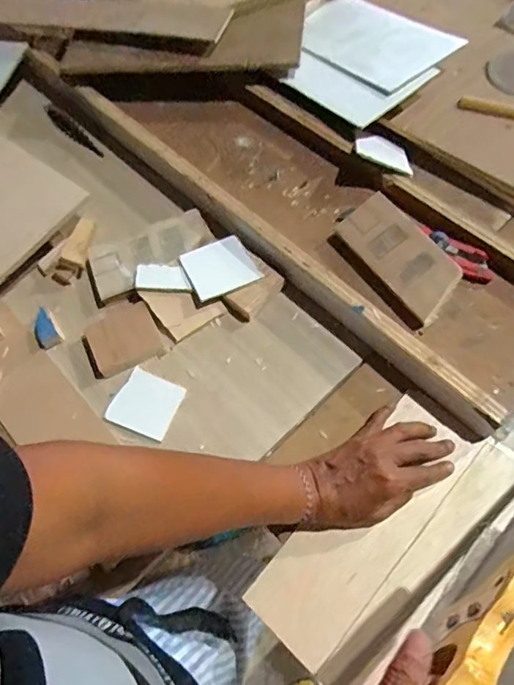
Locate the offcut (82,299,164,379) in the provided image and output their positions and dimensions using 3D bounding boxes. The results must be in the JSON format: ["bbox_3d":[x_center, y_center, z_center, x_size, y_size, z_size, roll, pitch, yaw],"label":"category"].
[{"bbox_3d":[-0.140,-0.003,0.512,0.073,0.013,0.062,-25,66,-6],"label":"offcut"}]

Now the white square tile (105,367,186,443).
[{"bbox_3d":[-0.108,0.060,0.486,0.062,0.004,0.059,21,69,14],"label":"white square tile"}]

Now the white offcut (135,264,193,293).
[{"bbox_3d":[-0.098,-0.068,0.526,0.055,0.012,0.027,-2,65,5],"label":"white offcut"}]

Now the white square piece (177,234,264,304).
[{"bbox_3d":[-0.039,-0.080,0.527,0.068,0.005,0.063,-26,66,-6],"label":"white square piece"}]

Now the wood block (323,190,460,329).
[{"bbox_3d":[0.138,-0.083,0.498,0.072,0.014,0.136,-45,68,16],"label":"wood block"}]

